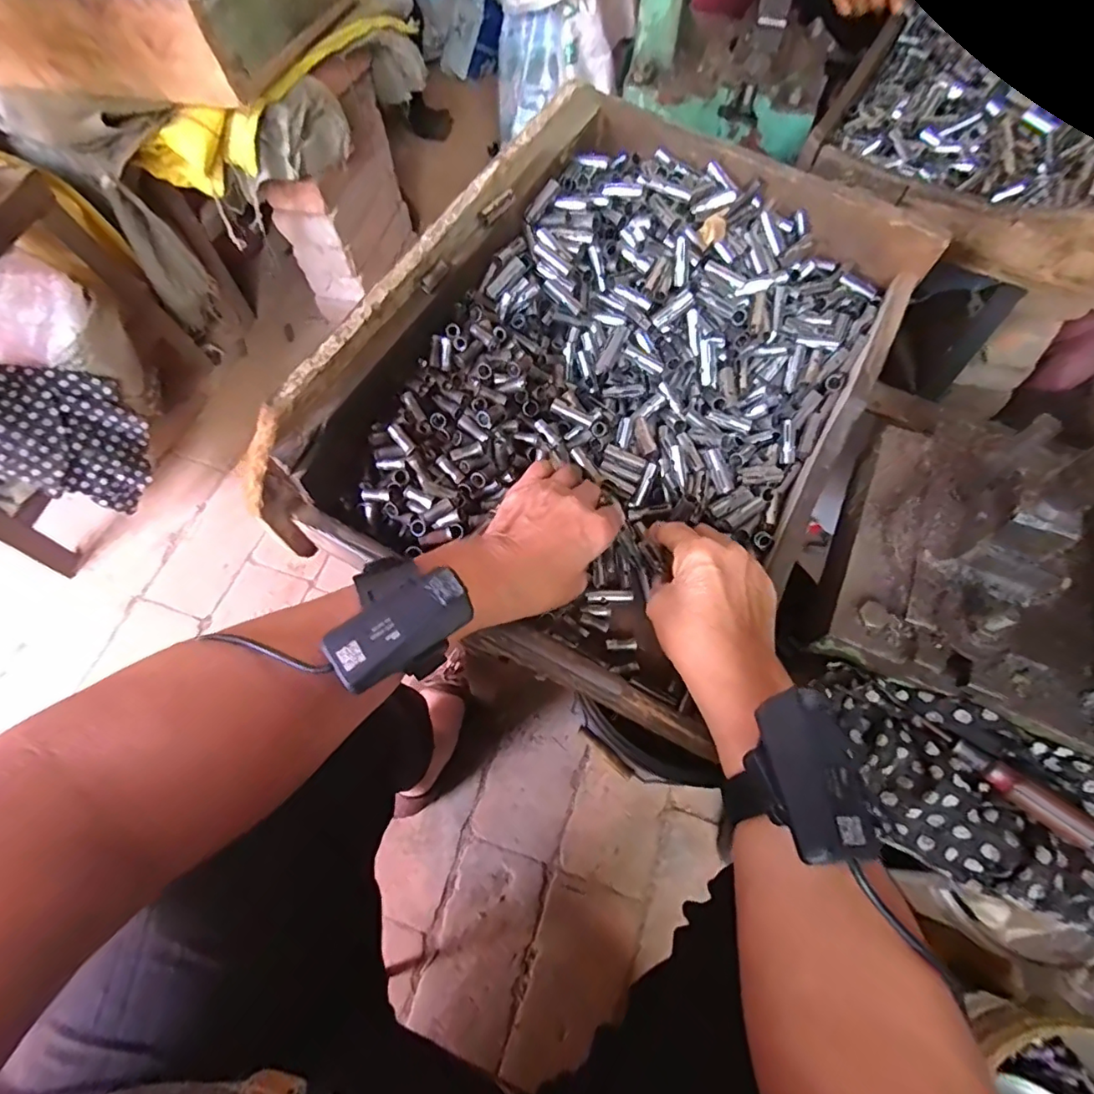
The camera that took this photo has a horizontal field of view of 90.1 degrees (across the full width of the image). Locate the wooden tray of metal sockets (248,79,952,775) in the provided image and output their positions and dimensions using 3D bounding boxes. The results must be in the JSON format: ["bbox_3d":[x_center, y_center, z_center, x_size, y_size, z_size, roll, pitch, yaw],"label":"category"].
[{"bbox_3d":[0.071,-0.145,0.440,0.339,0.128,0.487,28,69,12],"label":"wooden tray of metal sockets"}]

